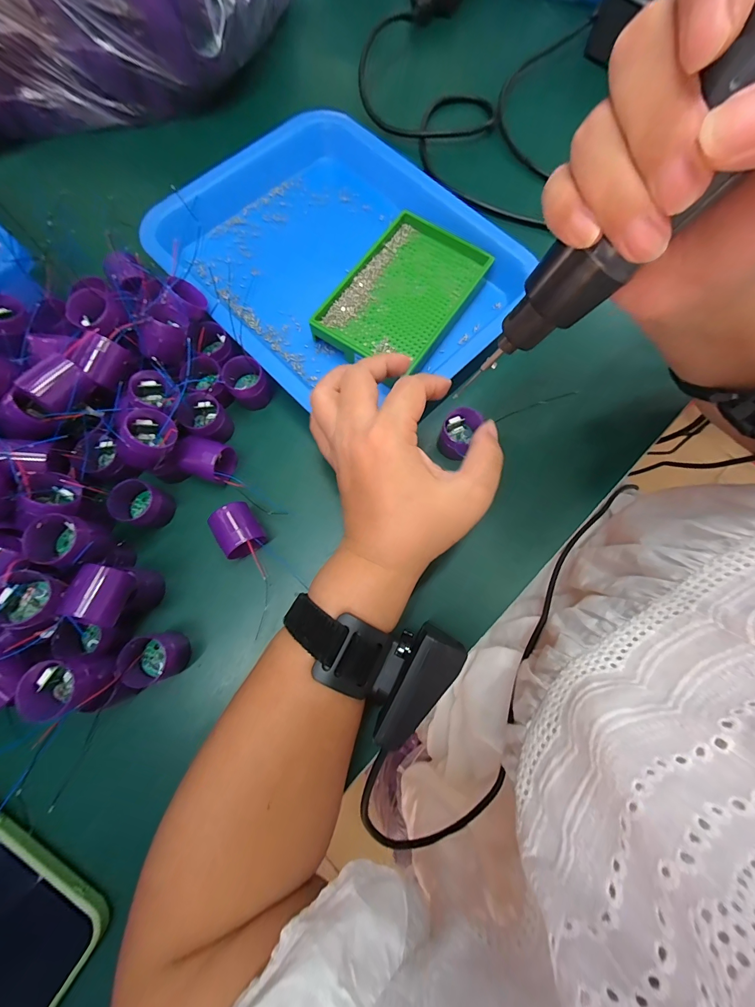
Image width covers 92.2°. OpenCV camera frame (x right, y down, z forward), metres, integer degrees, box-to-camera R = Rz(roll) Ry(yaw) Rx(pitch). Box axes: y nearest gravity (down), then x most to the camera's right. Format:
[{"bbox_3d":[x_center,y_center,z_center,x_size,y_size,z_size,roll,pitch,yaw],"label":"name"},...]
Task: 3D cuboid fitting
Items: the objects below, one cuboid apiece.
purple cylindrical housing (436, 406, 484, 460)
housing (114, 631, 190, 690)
[{"bbox_3d":[0.061,-0.053,0.273,0.024,0.025,0.030,22,77,5],"label":"purple cylindrical housing"},{"bbox_3d":[-0.143,0.100,0.235,0.029,0.036,0.028,0,76,-1],"label":"housing"}]

